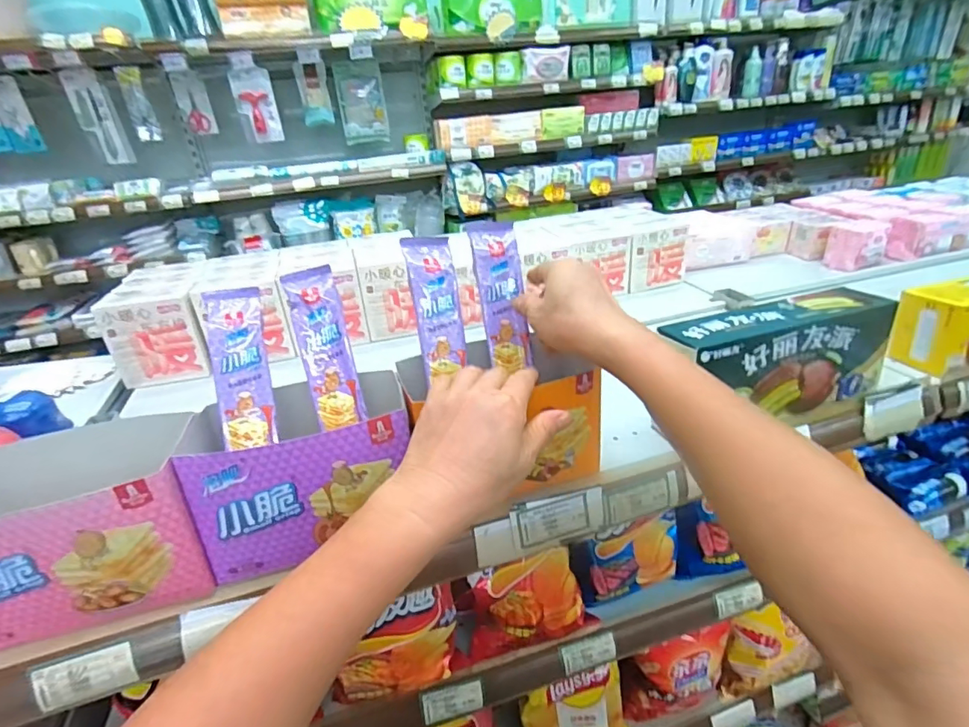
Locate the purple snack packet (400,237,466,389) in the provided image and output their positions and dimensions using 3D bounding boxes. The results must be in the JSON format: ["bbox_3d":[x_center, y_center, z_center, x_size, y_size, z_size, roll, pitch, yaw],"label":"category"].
[{"bbox_3d":[-0.042,-0.053,0.450,0.040,0.123,0.014,-8,-4,-7],"label":"purple snack packet"}]

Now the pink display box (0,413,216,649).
[{"bbox_3d":[-0.298,0.108,0.370,0.166,0.126,0.100,-11,27,-13],"label":"pink display box"}]

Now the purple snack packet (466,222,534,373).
[{"bbox_3d":[0.015,-0.063,0.462,0.040,0.134,0.020,-9,0,-9],"label":"purple snack packet"}]

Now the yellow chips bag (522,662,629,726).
[{"bbox_3d":[0.119,0.461,0.648,0.148,0.131,0.048,-10,27,-10],"label":"yellow chips bag"}]

